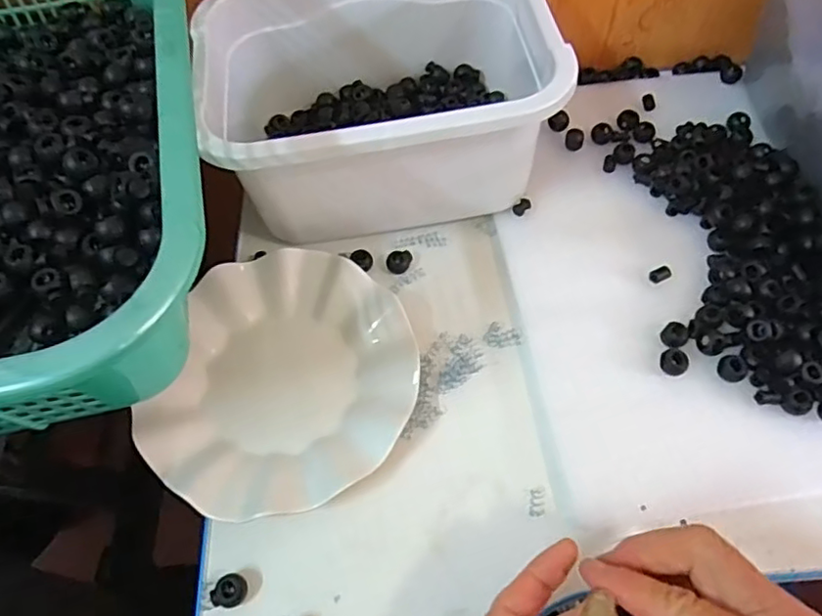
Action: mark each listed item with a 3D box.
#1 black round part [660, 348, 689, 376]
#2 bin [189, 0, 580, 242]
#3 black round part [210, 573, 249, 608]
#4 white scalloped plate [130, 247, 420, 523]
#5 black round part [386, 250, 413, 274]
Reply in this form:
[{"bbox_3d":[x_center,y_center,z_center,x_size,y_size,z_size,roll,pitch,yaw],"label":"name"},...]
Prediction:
[{"bbox_3d":[0.173,0.035,0.399,0.017,0.006,0.017,-1,59,1],"label":"black round part"},{"bbox_3d":[-0.024,-0.155,0.457,0.246,0.116,0.191,-13,60,-6],"label":"bin"},{"bbox_3d":[-0.103,0.161,0.346,0.017,0.013,0.017,-1,59,1],"label":"black round part"},{"bbox_3d":[-0.082,0.044,0.402,0.163,0.033,0.181,12,60,9],"label":"white scalloped plate"},{"bbox_3d":[-0.009,-0.035,0.460,0.019,0.008,0.016,2,59,3],"label":"black round part"}]

